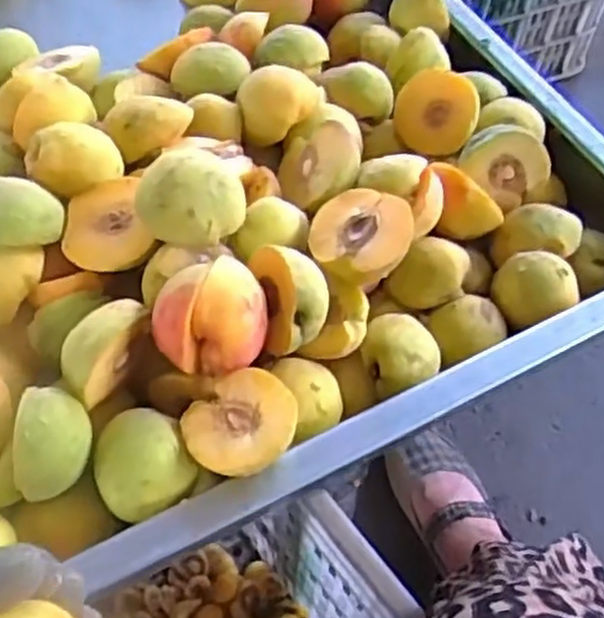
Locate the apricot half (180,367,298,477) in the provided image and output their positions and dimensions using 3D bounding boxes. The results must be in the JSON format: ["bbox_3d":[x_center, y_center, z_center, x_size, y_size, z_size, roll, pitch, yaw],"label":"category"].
[{"bbox_3d":[-0.031,0.061,0.417,0.057,0.023,0.057,-9,52,11],"label":"apricot half"}]

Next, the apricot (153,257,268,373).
[{"bbox_3d":[-0.050,0.004,0.428,0.059,0.047,0.048,-10,57,-9],"label":"apricot"}]

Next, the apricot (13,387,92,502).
[{"bbox_3d":[-0.127,0.068,0.406,0.032,0.039,0.049,2,56,-1],"label":"apricot"}]

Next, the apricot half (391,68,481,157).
[{"bbox_3d":[0.102,-0.147,0.590,0.061,0.058,0.032,17,17,23],"label":"apricot half"}]

